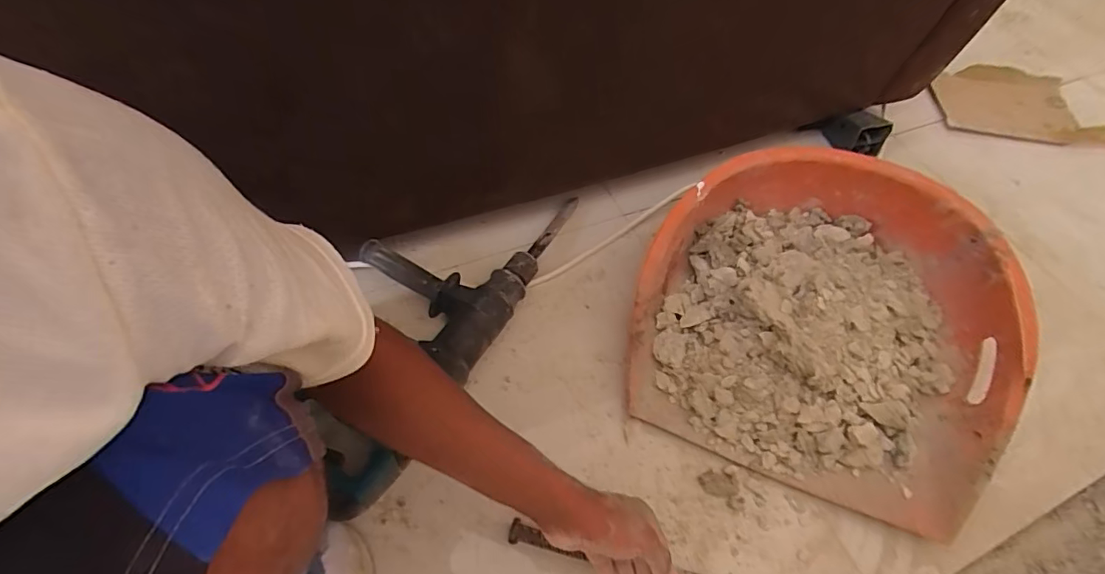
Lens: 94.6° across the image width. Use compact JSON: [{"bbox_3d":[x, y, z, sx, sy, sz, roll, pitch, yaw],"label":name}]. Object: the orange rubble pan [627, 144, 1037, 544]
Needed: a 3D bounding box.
[{"bbox_3d":[0.333,0.035,0.643,0.430,0.168,0.387,21,58,8],"label":"orange rubble pan"}]

